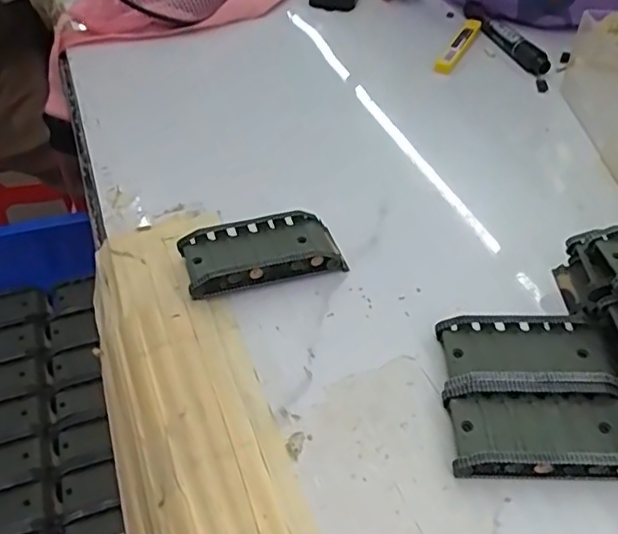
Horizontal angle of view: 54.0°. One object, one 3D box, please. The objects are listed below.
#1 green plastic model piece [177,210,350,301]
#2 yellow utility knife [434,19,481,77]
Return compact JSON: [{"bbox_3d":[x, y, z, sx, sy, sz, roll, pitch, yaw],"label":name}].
[{"bbox_3d":[-0.029,-0.009,0.376,0.095,0.022,0.045,-13,47,-13],"label":"green plastic model piece"},{"bbox_3d":[0.146,-0.216,0.589,0.014,0.011,0.099,22,49,20],"label":"yellow utility knife"}]

